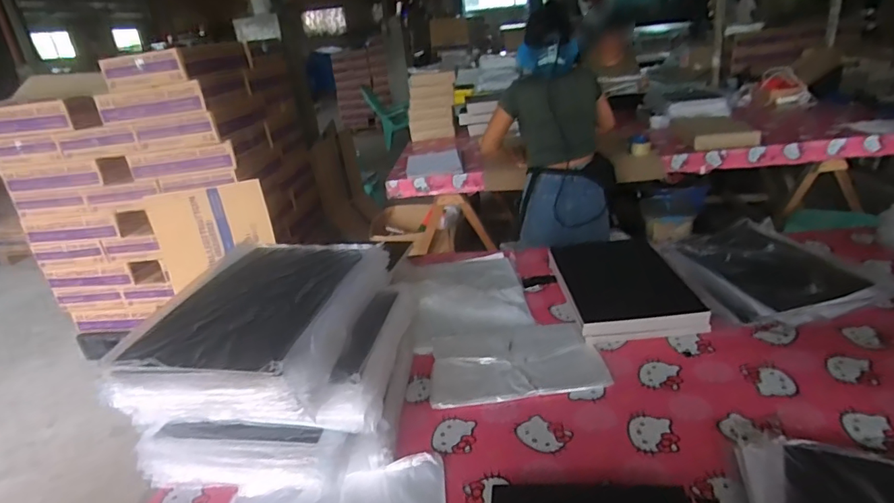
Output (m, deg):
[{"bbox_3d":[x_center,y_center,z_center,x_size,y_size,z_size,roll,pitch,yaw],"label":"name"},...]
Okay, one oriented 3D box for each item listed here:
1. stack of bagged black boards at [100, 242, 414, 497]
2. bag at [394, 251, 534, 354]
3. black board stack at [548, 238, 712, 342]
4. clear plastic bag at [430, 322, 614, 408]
[{"bbox_3d":[-0.265,0.169,0.874,0.360,0.235,0.402,-3,25,9],"label":"stack of bagged black boards"},{"bbox_3d":[0.043,0.098,1.272,0.295,0.018,0.415,-10,25,-6],"label":"bag"},{"bbox_3d":[0.401,0.075,1.196,0.262,0.044,0.387,-6,24,3],"label":"black board stack"},{"bbox_3d":[0.133,0.210,1.017,0.322,0.023,0.216,-7,24,0],"label":"clear plastic bag"}]

